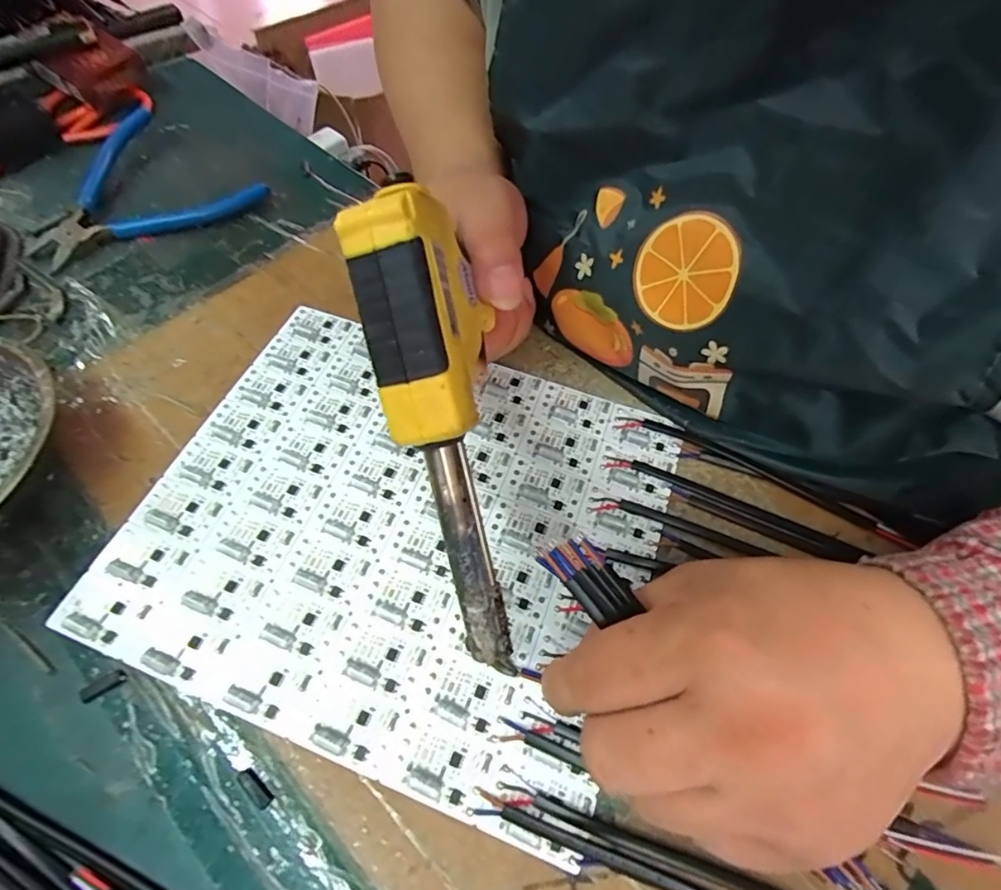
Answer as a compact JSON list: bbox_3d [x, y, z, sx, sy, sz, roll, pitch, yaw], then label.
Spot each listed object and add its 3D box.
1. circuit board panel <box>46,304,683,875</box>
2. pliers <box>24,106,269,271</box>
[{"bbox_3d":[-0.050,0.033,0.251,0.232,0.008,0.201,18,62,9],"label":"circuit board panel"},{"bbox_3d":[-0.262,-0.174,0.363,0.131,0.014,0.135,36,69,10],"label":"pliers"}]

